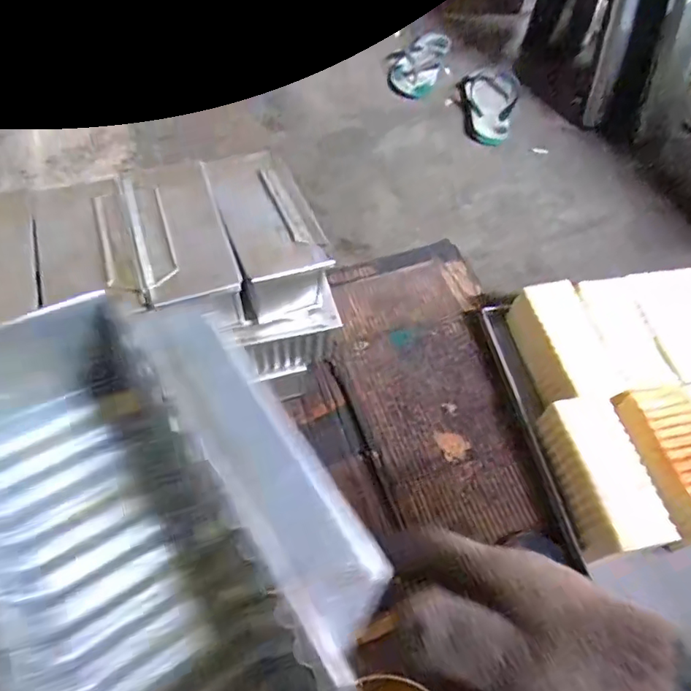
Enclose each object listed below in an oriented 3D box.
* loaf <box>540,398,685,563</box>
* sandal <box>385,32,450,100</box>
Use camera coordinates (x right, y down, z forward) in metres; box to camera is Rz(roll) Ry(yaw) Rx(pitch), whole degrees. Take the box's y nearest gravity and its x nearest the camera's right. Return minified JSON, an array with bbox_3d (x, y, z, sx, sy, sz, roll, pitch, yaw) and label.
[{"bbox_3d":[0.319,0.160,0.673,0.091,0.066,0.189,-7,58,-9],"label":"loaf"},{"bbox_3d":[0.164,-0.677,1.283,0.135,0.048,0.248,18,57,7],"label":"sandal"}]

